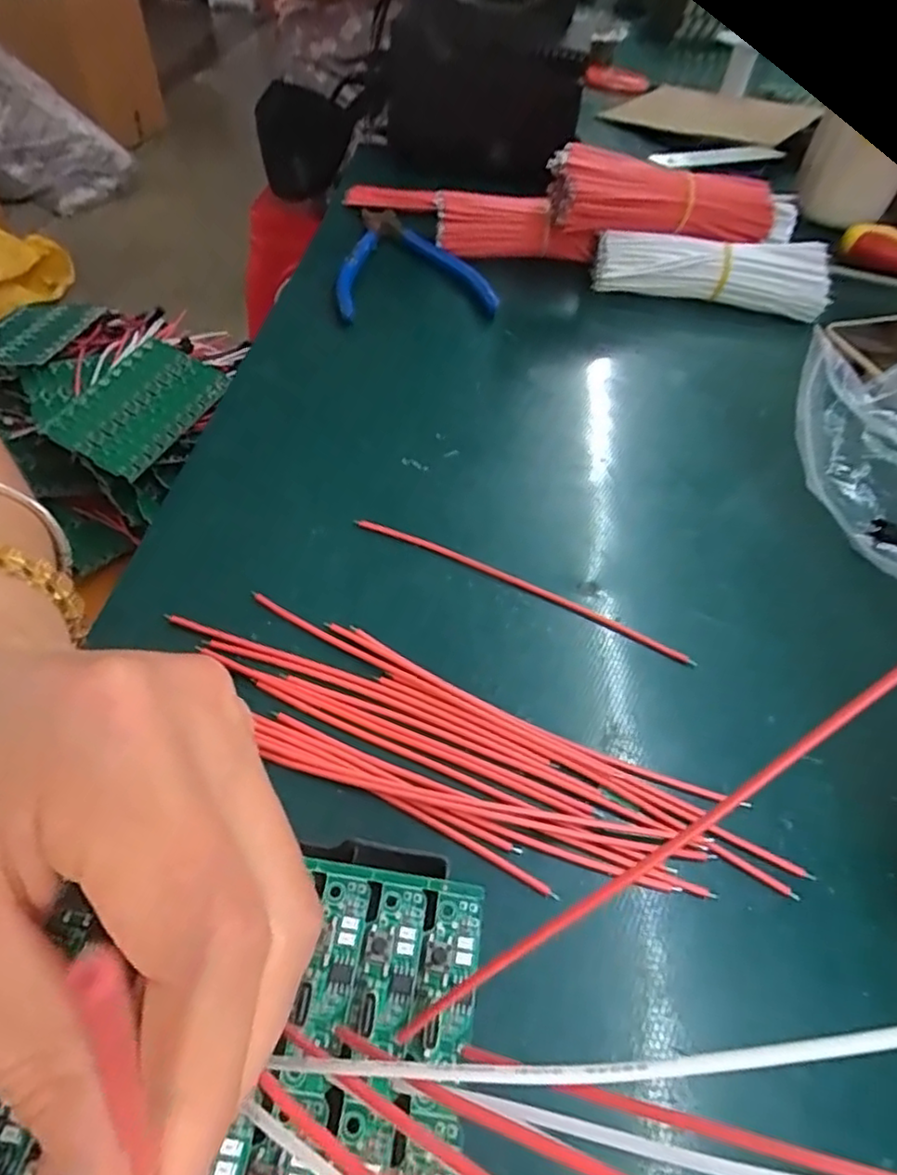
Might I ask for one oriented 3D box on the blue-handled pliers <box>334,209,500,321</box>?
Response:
[{"bbox_3d":[-0.039,-0.220,0.426,0.095,0.017,0.142,-13,53,-16],"label":"blue-handled pliers"}]

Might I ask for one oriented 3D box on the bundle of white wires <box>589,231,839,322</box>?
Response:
[{"bbox_3d":[0.167,-0.203,0.414,0.146,0.041,0.038,14,50,6],"label":"bundle of white wires"}]

